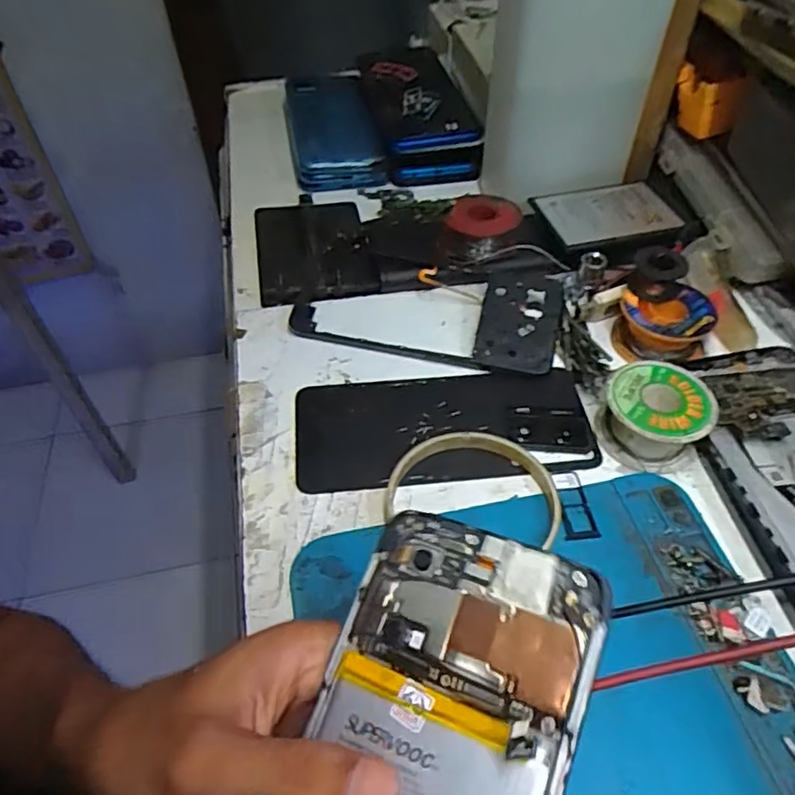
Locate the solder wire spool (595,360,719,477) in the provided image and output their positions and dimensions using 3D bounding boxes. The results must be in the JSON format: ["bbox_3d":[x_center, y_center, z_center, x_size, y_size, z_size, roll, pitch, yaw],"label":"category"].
[{"bbox_3d":[0.136,0.008,0.328,0.051,0.029,0.053,0,48,0],"label":"solder wire spool"}]

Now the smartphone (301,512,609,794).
[{"bbox_3d":[0.002,0.111,0.165,0.069,0.004,0.154,14,69,25],"label":"smartphone"}]

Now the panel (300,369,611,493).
[{"bbox_3d":[0.025,0.015,0.340,0.158,0.007,0.073,-4,48,-4],"label":"panel"}]

